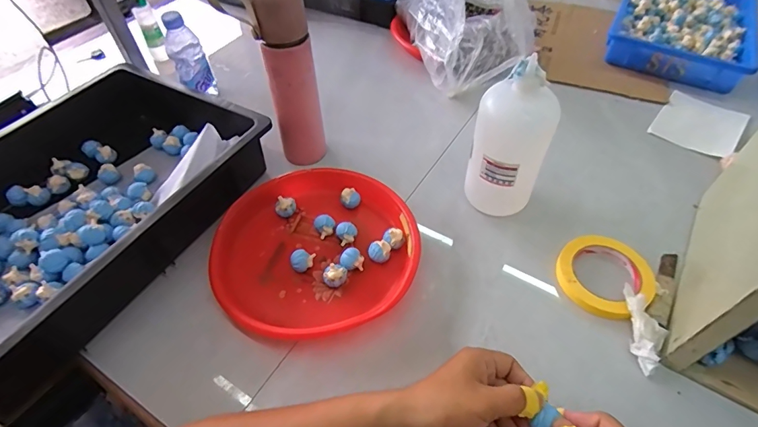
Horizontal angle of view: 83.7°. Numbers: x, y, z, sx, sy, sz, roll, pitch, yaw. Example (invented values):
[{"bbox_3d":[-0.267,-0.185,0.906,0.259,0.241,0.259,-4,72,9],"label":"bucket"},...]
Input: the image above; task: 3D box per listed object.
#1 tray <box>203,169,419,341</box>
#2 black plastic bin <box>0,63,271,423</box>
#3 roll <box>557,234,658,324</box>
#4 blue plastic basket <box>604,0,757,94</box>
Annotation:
[{"bbox_3d":[-0.081,0.043,0.542,0.245,0.040,0.241,-18,51,-12],"label":"tray"},{"bbox_3d":[-0.389,-0.014,0.559,0.314,0.102,0.461,24,55,21],"label":"black plastic bin"},{"bbox_3d":[0.273,0.075,0.513,0.106,0.016,0.106,-1,50,1],"label":"roll"},{"bbox_3d":[0.622,-0.388,0.868,0.243,0.061,0.380,22,54,19],"label":"blue plastic basket"}]

